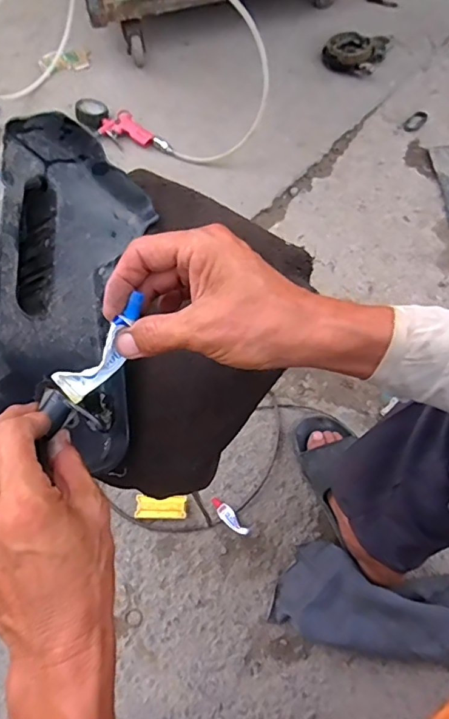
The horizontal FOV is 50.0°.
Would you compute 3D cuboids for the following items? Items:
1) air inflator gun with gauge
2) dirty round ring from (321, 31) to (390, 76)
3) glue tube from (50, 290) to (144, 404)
[{"bbox_3d":[-0.237,-0.526,1.103,0.237,0.040,0.090,37,74,13],"label":"air inflator gun with gauge"},{"bbox_3d":[0.307,-0.730,1.144,0.139,0.034,0.117,16,68,8],"label":"dirty round ring"},{"bbox_3d":[-0.079,-0.007,0.315,0.022,0.023,0.086,45,109,15],"label":"glue tube"}]

